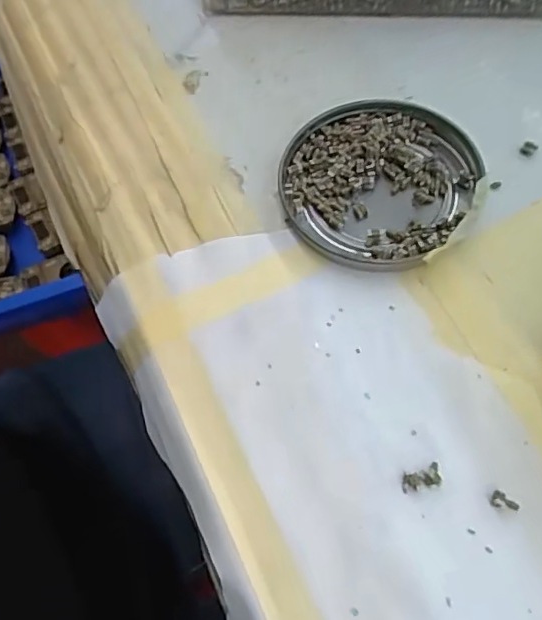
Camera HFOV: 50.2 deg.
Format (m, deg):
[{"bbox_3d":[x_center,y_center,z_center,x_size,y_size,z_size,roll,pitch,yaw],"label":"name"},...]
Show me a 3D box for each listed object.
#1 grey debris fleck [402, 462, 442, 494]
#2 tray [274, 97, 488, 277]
[{"bbox_3d":[0.048,0.054,0.186,0.013,0.004,0.007,-13,63,-3],"label":"grey debris fleck"},{"bbox_3d":[0.043,-0.055,0.237,0.074,0.011,0.076,-2,63,3],"label":"tray"}]

